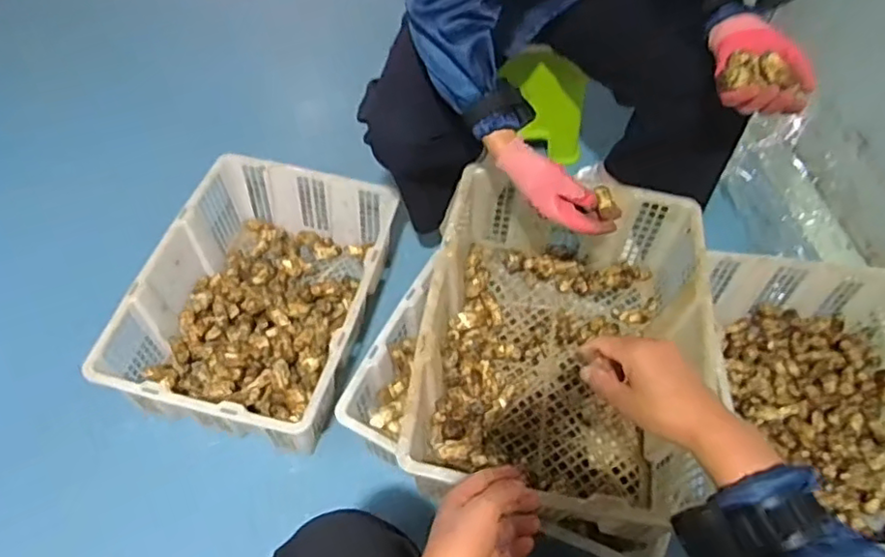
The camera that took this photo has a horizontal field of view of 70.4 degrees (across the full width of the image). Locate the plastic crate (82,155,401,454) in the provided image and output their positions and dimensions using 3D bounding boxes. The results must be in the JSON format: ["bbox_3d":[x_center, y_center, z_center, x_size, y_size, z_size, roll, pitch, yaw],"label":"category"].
[{"bbox_3d":[-0.304,0.038,1.094,0.360,0.180,0.482,13,56,7],"label":"plastic crate"}]

